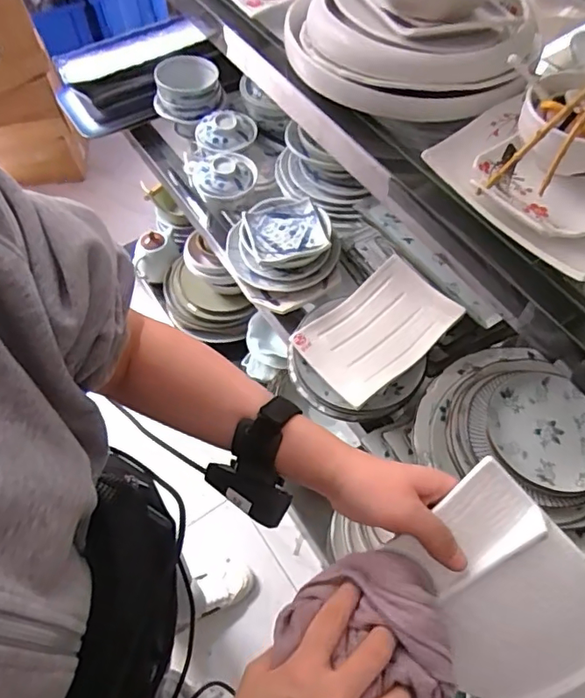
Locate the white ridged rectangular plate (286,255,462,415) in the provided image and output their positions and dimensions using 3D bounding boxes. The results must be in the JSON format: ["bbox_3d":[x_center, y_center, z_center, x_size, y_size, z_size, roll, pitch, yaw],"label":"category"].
[{"bbox_3d":[0.120,-0.032,0.741,0.211,0.042,0.146,-35,65,-18],"label":"white ridged rectangular plate"}]

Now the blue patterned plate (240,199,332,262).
[{"bbox_3d":[-0.012,-0.198,0.887,0.124,0.016,0.118,-17,60,-3],"label":"blue patterned plate"}]

